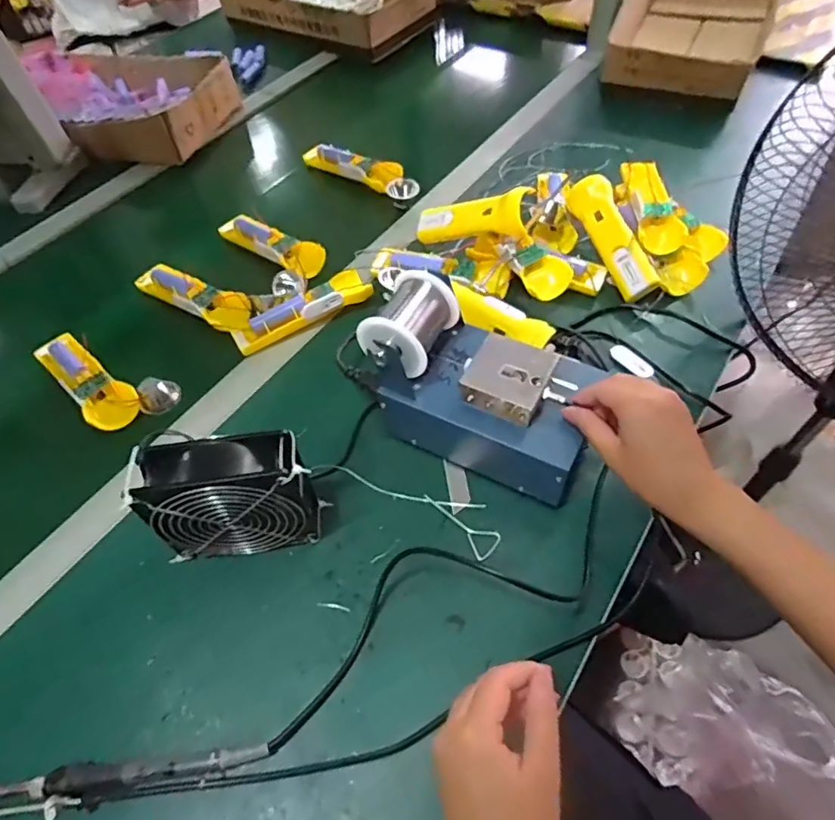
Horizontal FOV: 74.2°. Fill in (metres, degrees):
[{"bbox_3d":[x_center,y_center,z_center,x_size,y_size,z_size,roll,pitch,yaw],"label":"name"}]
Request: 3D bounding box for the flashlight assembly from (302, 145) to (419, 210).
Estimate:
[{"bbox_3d":[-0.079,-0.353,0.809,0.199,0.031,0.054,32,62,25],"label":"flashlight assembly"}]

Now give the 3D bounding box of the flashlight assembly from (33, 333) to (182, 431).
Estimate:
[{"bbox_3d":[-0.344,-0.041,0.611,0.159,0.032,0.085,37,64,27],"label":"flashlight assembly"}]

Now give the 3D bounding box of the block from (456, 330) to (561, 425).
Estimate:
[{"bbox_3d":[0.081,-0.030,0.484,0.067,0.028,0.070,21,57,19],"label":"block"}]

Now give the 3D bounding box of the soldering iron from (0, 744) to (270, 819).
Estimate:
[{"bbox_3d":[-0.208,0.255,0.377,0.202,0.029,0.027,-6,53,0],"label":"soldering iron"}]

